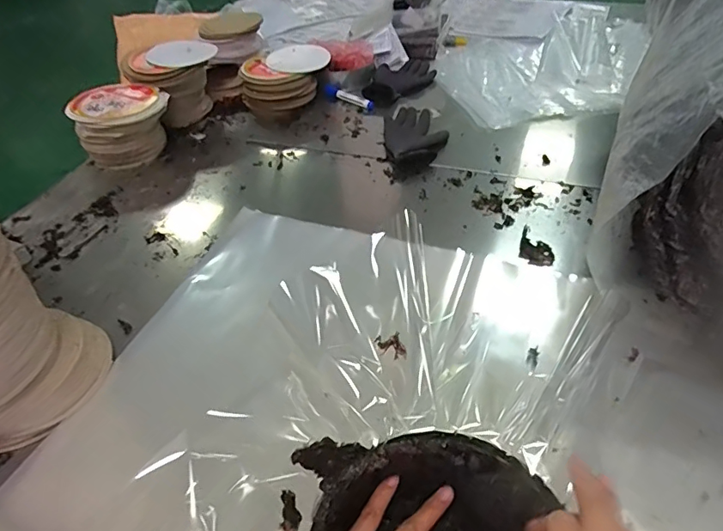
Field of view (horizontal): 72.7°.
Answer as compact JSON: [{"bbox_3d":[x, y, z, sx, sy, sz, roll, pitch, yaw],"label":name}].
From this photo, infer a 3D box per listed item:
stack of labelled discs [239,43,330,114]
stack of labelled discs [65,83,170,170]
[{"bbox_3d":[-0.169,-0.409,1.063,0.148,0.070,0.187,20,49,23],"label":"stack of labelled discs"},{"bbox_3d":[-0.438,-0.261,0.911,0.165,0.101,0.133,-28,49,-23],"label":"stack of labelled discs"}]

